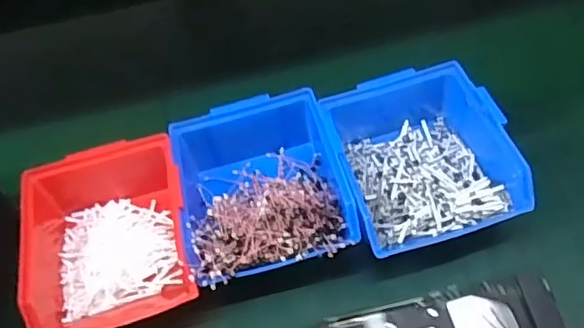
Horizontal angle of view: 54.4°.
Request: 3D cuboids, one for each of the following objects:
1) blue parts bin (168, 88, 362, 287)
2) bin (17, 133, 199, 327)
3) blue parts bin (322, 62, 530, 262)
[{"bbox_3d":[-0.023,0.021,0.446,0.121,0.061,0.143,-15,53,-3],"label":"blue parts bin"},{"bbox_3d":[-0.145,0.054,0.439,0.109,0.065,0.141,-15,53,-3],"label":"bin"},{"bbox_3d":[0.097,-0.006,0.452,0.125,0.070,0.150,-14,53,-3],"label":"blue parts bin"}]

